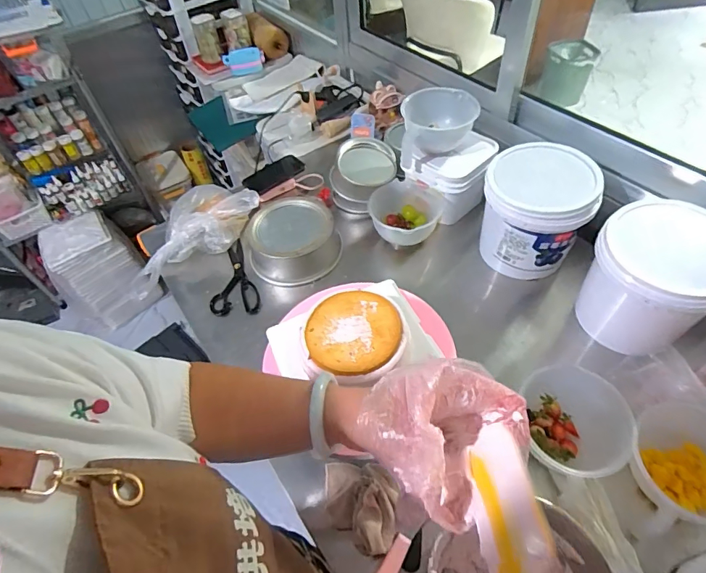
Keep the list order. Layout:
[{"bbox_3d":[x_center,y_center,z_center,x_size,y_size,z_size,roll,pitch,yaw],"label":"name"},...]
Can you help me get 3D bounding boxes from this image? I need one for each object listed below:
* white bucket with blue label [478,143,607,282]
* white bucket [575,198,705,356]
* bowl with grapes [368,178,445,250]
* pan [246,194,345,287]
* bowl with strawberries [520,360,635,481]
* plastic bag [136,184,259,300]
[{"bbox_3d":[0.354,-0.144,0.864,0.185,0.207,0.185,-3,52,4],"label":"white bucket with blue label"},{"bbox_3d":[0.524,-0.014,0.756,0.199,0.205,0.192,-3,52,4],"label":"white bucket"},{"bbox_3d":[0.113,-0.159,0.955,0.157,0.067,0.150,-3,52,4],"label":"bowl with grapes"},{"bbox_3d":[-0.134,-0.107,0.978,0.203,0.072,0.200,-14,52,-5],"label":"pan"},{"bbox_3d":[0.326,0.209,0.653,0.143,0.075,0.159,4,52,9],"label":"bowl with strawberries"},{"bbox_3d":[-0.366,-0.136,1.021,0.321,0.109,0.191,-38,55,3],"label":"plastic bag"}]

